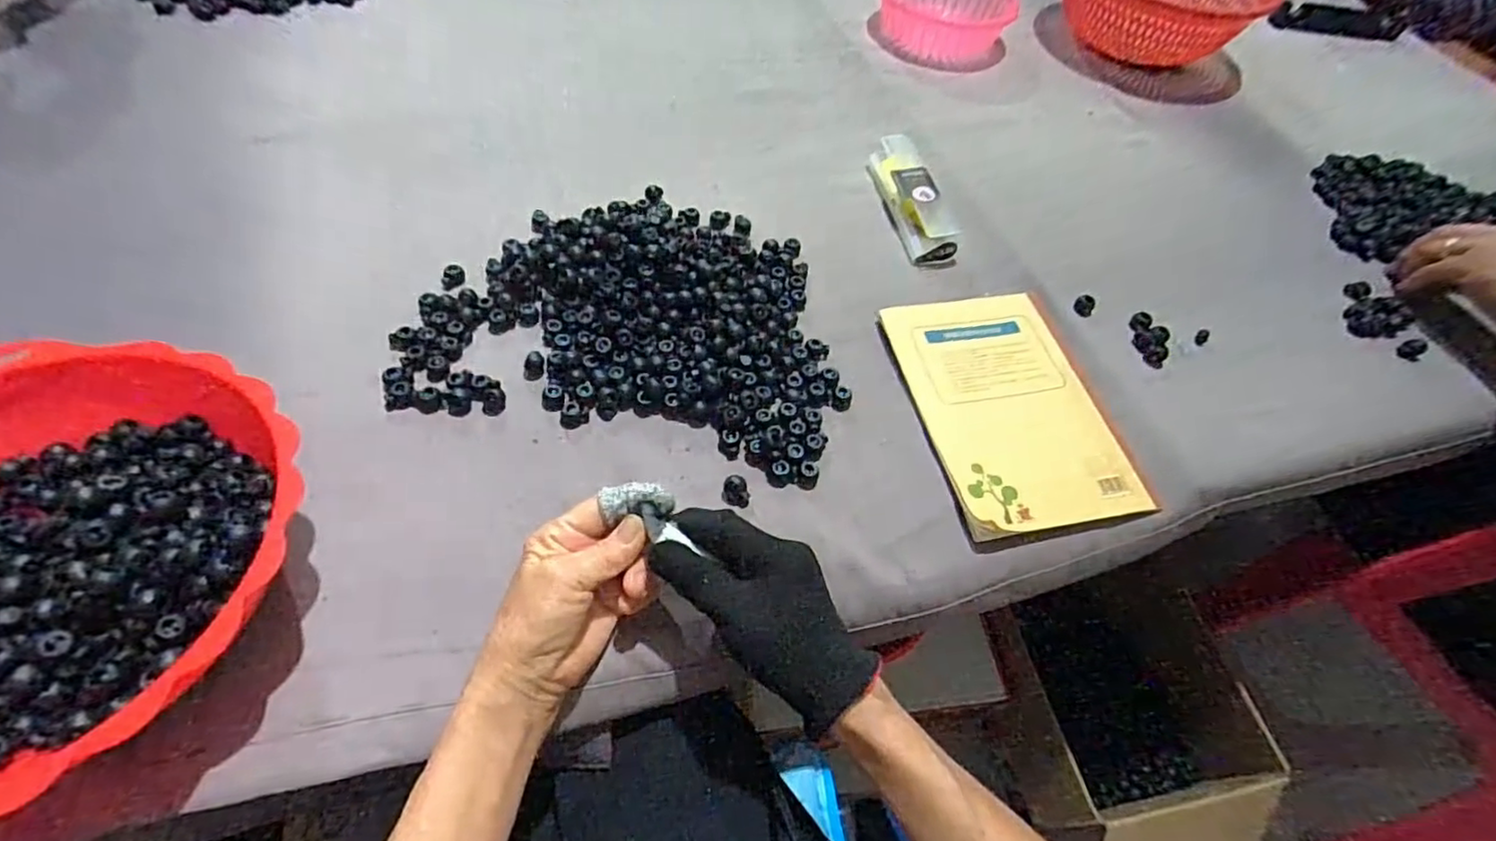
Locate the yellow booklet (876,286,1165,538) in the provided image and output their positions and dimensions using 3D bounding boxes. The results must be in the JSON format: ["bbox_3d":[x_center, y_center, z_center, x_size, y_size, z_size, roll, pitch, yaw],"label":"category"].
[{"bbox_3d":[0.199,-0.015,0.481,0.147,0.015,0.199,-8,57,-12],"label":"yellow booklet"}]

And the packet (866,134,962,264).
[{"bbox_3d":[0.158,-0.215,0.615,0.044,0.034,0.155,-6,56,-11],"label":"packet"}]

